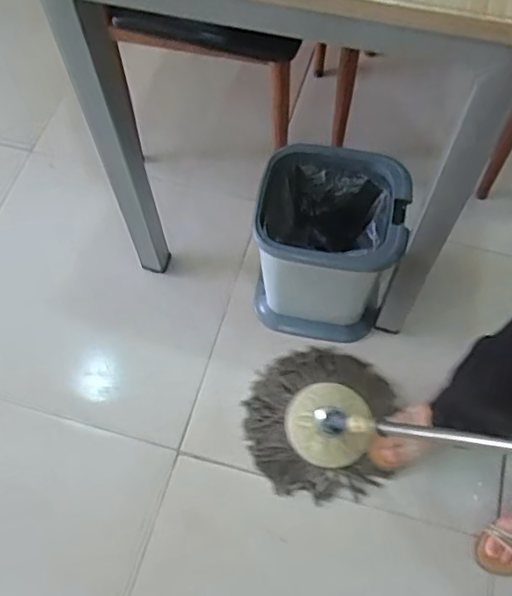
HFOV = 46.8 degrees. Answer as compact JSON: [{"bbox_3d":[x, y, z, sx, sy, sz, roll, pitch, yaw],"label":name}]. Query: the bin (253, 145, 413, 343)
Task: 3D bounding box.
[{"bbox_3d":[0.132,-0.093,1.124,0.254,0.306,0.232,9,64,7],"label":"bin"}]

